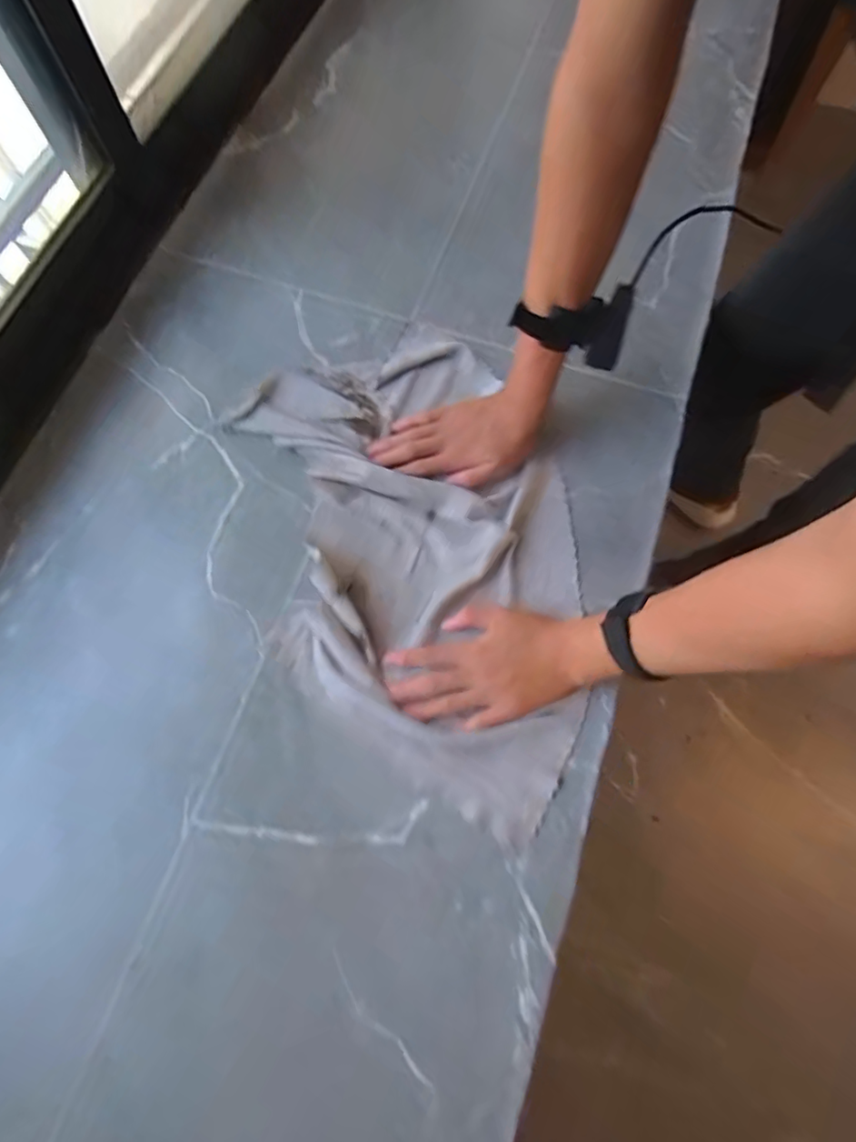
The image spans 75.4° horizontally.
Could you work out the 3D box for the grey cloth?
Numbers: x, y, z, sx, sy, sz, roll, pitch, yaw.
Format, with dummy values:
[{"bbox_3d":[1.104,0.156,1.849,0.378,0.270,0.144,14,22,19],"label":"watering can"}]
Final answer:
[{"bbox_3d":[0.001,-0.012,0.537,0.289,0.029,0.489,-17,72,-5],"label":"grey cloth"}]

